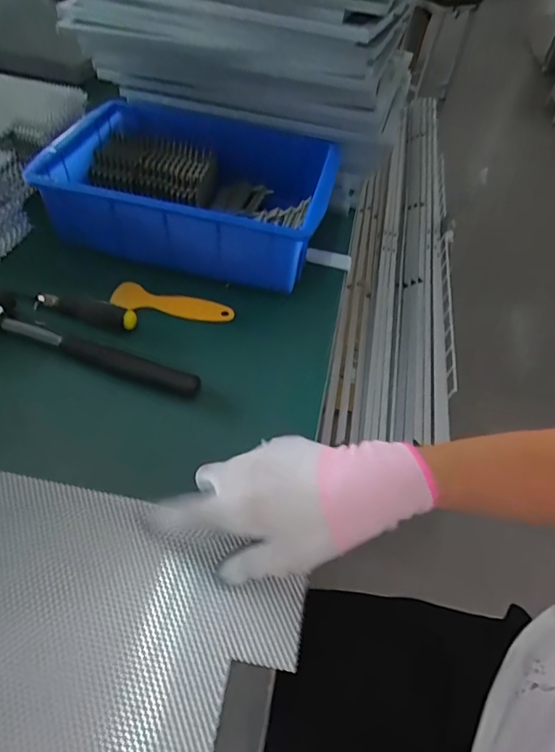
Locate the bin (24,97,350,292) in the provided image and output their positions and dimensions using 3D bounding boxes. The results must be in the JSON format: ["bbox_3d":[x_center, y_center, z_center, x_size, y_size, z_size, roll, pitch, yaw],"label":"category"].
[{"bbox_3d":[-0.091,-0.222,0.558,0.296,0.087,0.231,13,50,4],"label":"bin"}]

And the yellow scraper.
[{"bbox_3d":[-0.107,-0.077,0.486,0.123,0.012,0.027,10,50,2],"label":"yellow scraper"}]

